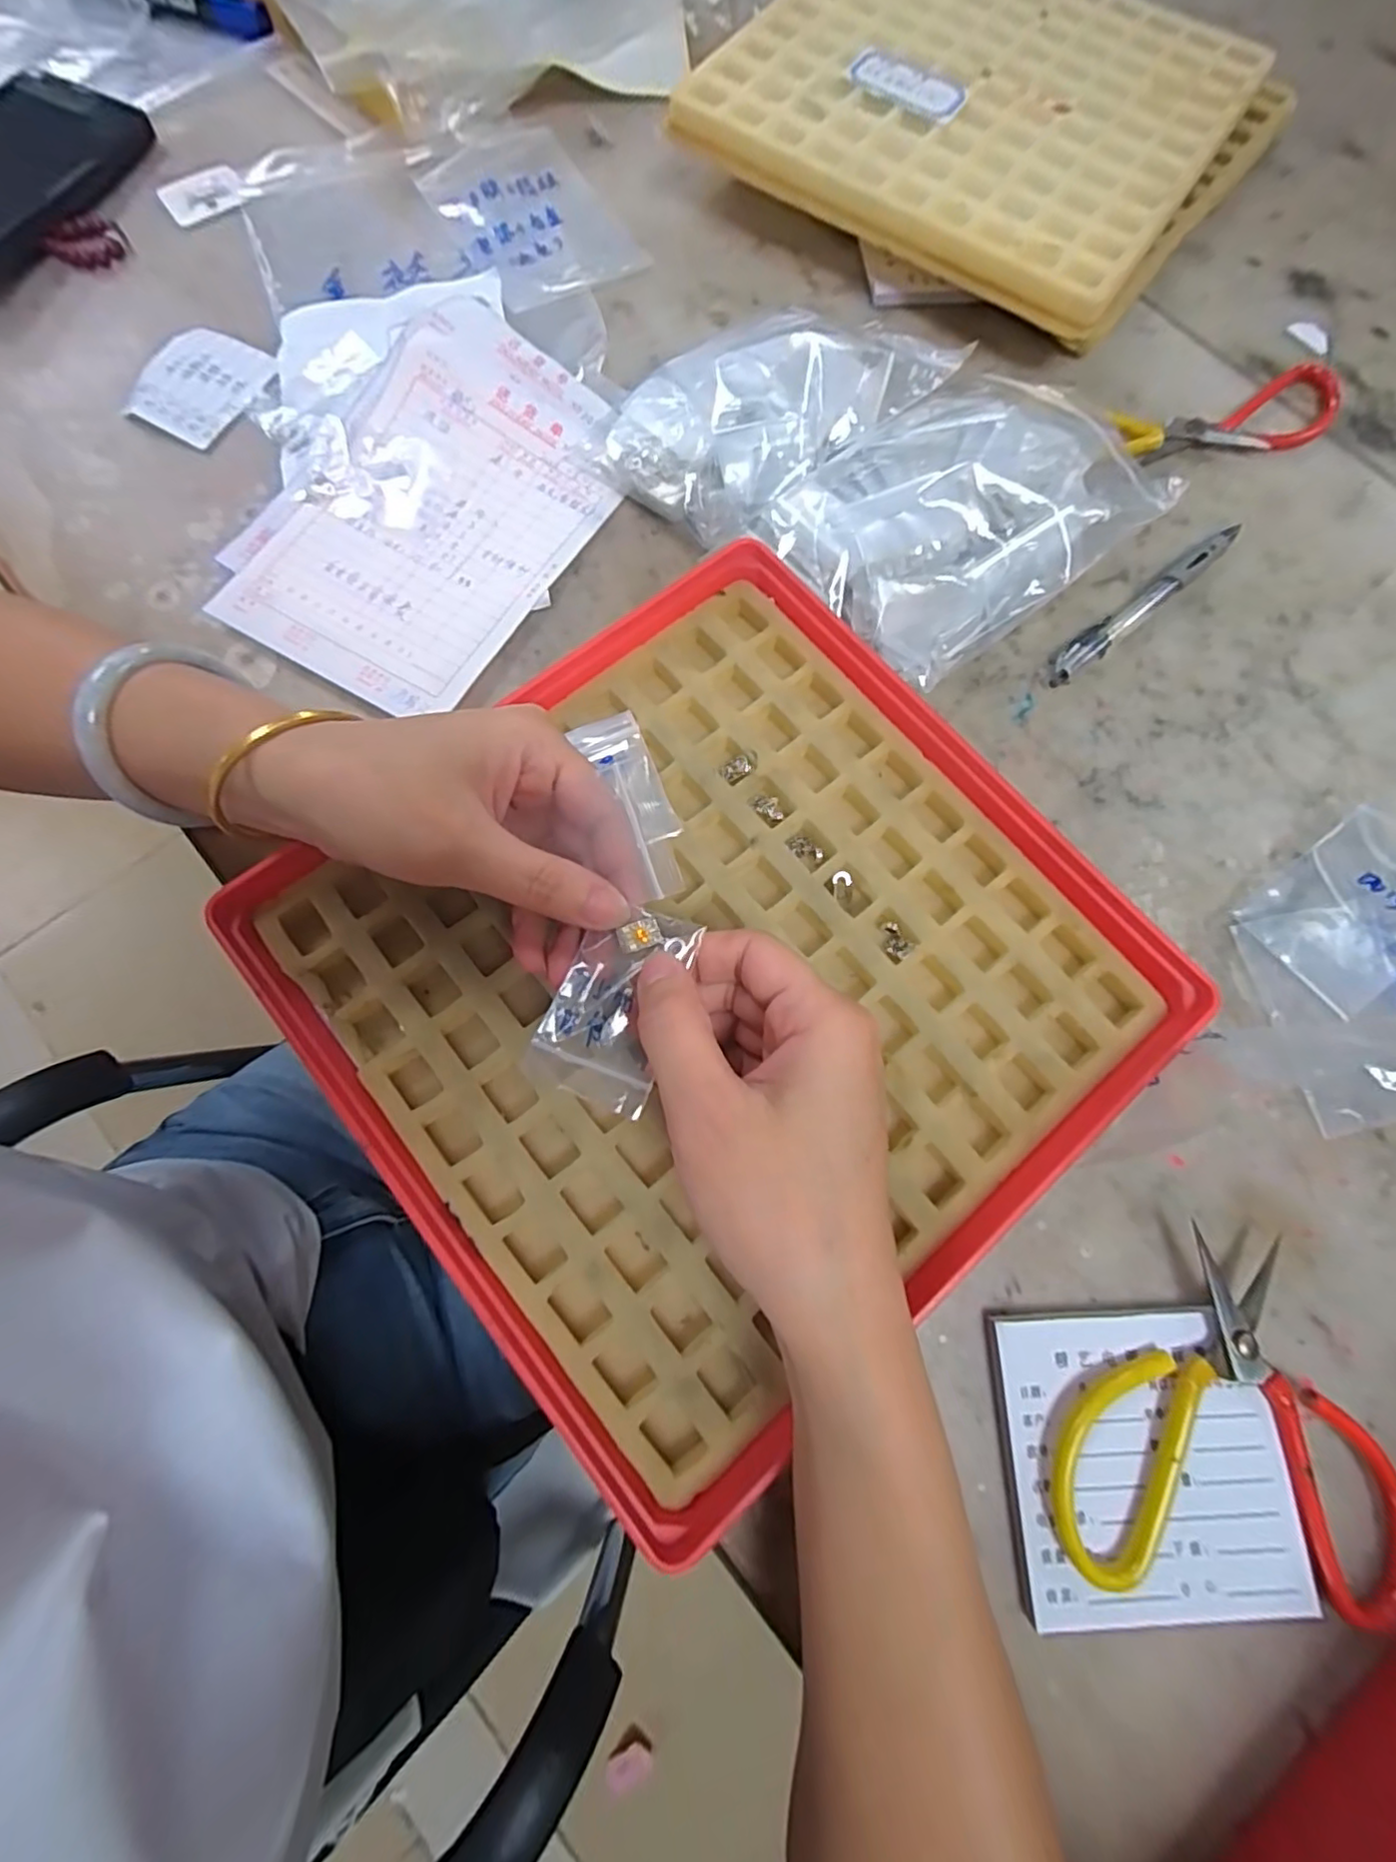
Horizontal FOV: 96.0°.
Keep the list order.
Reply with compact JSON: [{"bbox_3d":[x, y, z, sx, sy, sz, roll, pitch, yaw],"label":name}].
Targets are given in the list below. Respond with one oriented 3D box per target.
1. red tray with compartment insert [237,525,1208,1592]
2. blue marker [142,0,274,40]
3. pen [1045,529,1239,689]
[{"bbox_3d":[0.007,0.014,0.249,0.281,0.033,0.266,-39,80,-11],"label":"red tray with compartment insert"},{"bbox_3d":[-0.316,-0.582,0.395,0.097,0.014,0.019,13,76,2],"label":"blue marker"},{"bbox_3d":[0.221,-0.161,0.309,0.132,0.012,0.015,-35,79,-10],"label":"pen"}]

